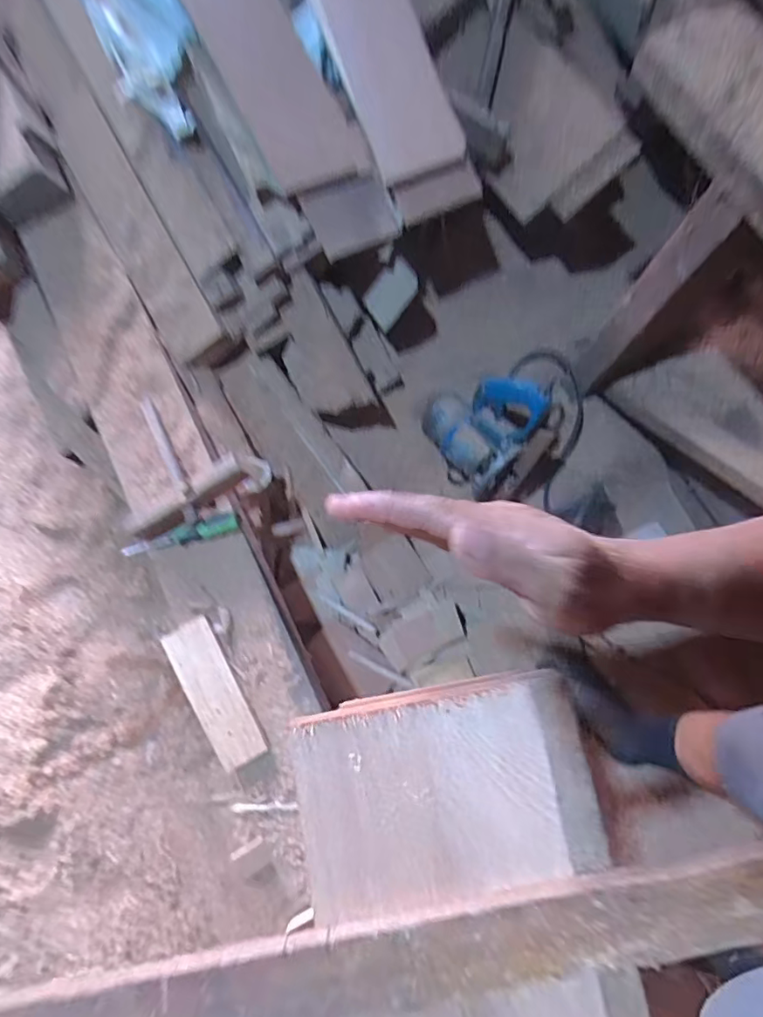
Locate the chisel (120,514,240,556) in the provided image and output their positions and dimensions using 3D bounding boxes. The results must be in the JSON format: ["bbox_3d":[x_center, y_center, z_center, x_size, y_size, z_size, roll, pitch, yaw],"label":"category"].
[{"bbox_3d":[-0.312,0.042,0.834,0.178,0.026,0.029,-16,80,-4],"label":"chisel"}]

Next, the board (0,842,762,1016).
[{"bbox_3d":[0.017,0.220,0.261,0.402,0.017,0.041,-10,82,-1],"label":"board"}]

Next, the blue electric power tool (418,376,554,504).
[{"bbox_3d":[0.185,-0.140,1.050,0.222,0.228,0.182,24,79,4],"label":"blue electric power tool"}]

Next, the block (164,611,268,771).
[{"bbox_3d":[-0.250,0.275,0.798,0.075,0.017,0.217,-29,81,-7],"label":"block"}]

